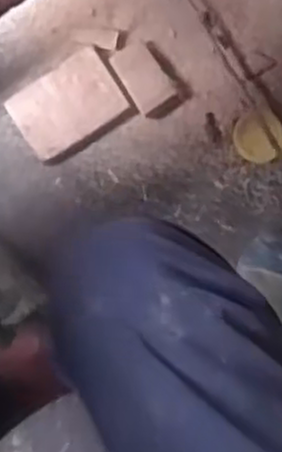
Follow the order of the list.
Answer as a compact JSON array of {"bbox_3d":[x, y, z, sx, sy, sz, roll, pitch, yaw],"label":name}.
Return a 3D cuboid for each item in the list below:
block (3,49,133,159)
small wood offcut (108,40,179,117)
[{"bbox_3d":[-0.081,-0.136,0.864,0.117,0.033,0.083,-34,86,6],"label":"block"},{"bbox_3d":[0.004,-0.166,0.849,0.046,0.017,0.077,-33,87,6],"label":"small wood offcut"}]

